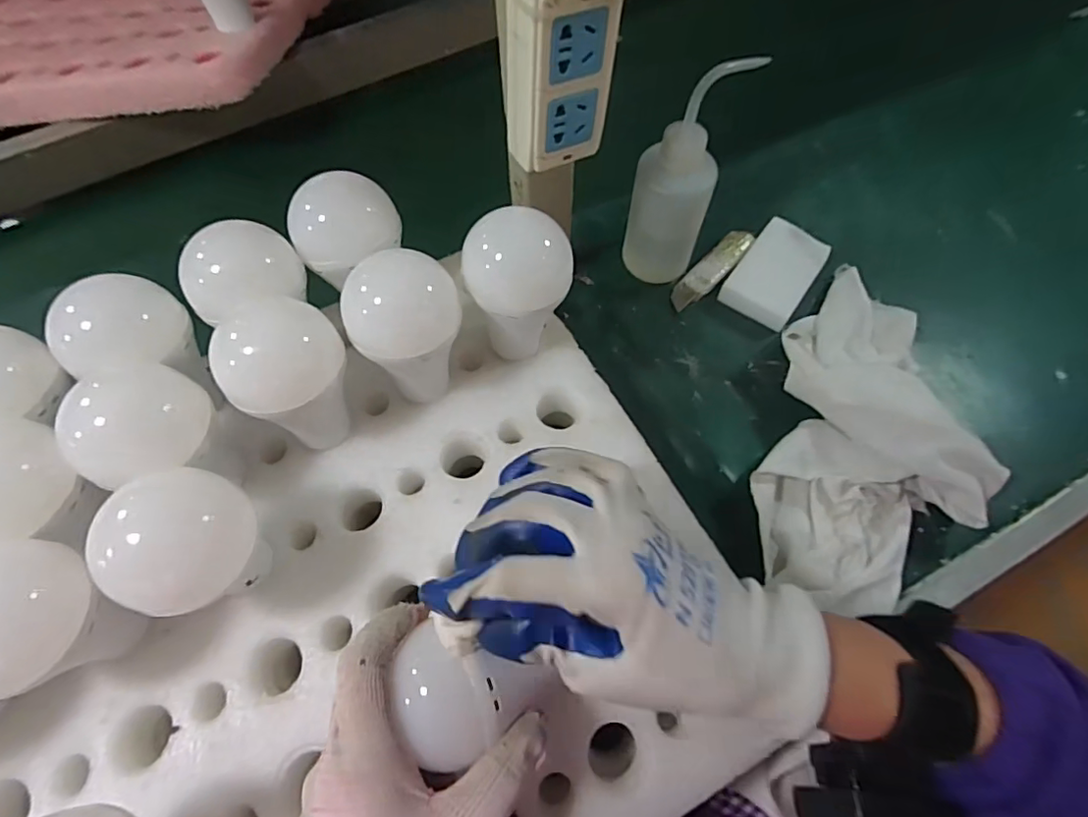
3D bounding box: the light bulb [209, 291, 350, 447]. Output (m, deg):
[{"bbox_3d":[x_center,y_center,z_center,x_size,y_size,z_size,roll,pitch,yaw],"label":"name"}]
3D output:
[{"bbox_3d":[-0.144,-0.015,0.330,0.066,0.091,0.063,-32,67,-14],"label":"light bulb"}]

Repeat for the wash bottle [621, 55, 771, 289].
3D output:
[{"bbox_3d":[0.106,-0.179,0.445,0.061,0.167,0.075,16,65,9],"label":"wash bottle"}]

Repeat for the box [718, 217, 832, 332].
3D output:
[{"bbox_3d":[0.207,-0.120,0.499,0.061,0.016,0.100,34,69,14],"label":"box"}]

